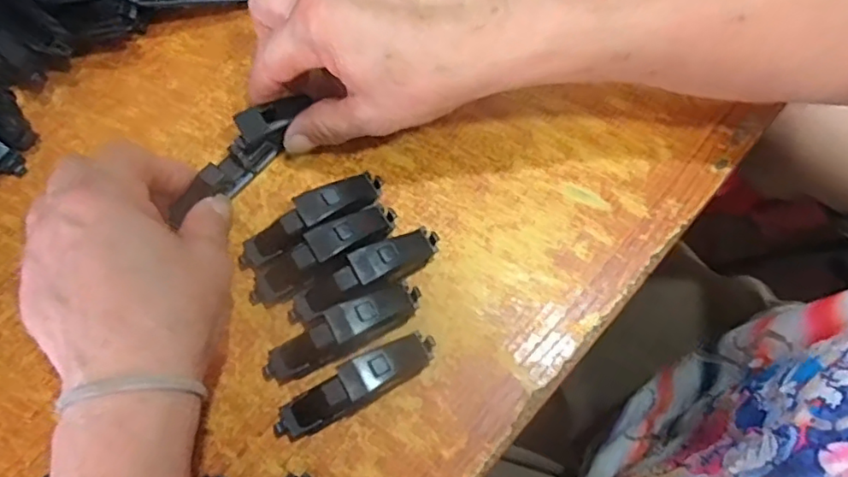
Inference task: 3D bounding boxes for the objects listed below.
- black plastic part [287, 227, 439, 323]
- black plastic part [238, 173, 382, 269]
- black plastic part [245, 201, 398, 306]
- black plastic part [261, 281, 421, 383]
[{"bbox_3d":[-0.030,0.018,0.299,0.082,0.022,0.023,-33,76,-12],"label":"black plastic part"},{"bbox_3d":[-0.058,-0.010,0.309,0.082,0.024,0.018,-32,75,-11],"label":"black plastic part"},{"bbox_3d":[-0.051,0.007,0.303,0.082,0.023,0.020,-30,75,-11],"label":"black plastic part"},{"bbox_3d":[-0.040,0.045,0.288,0.081,0.025,0.021,-29,75,-10],"label":"black plastic part"}]

